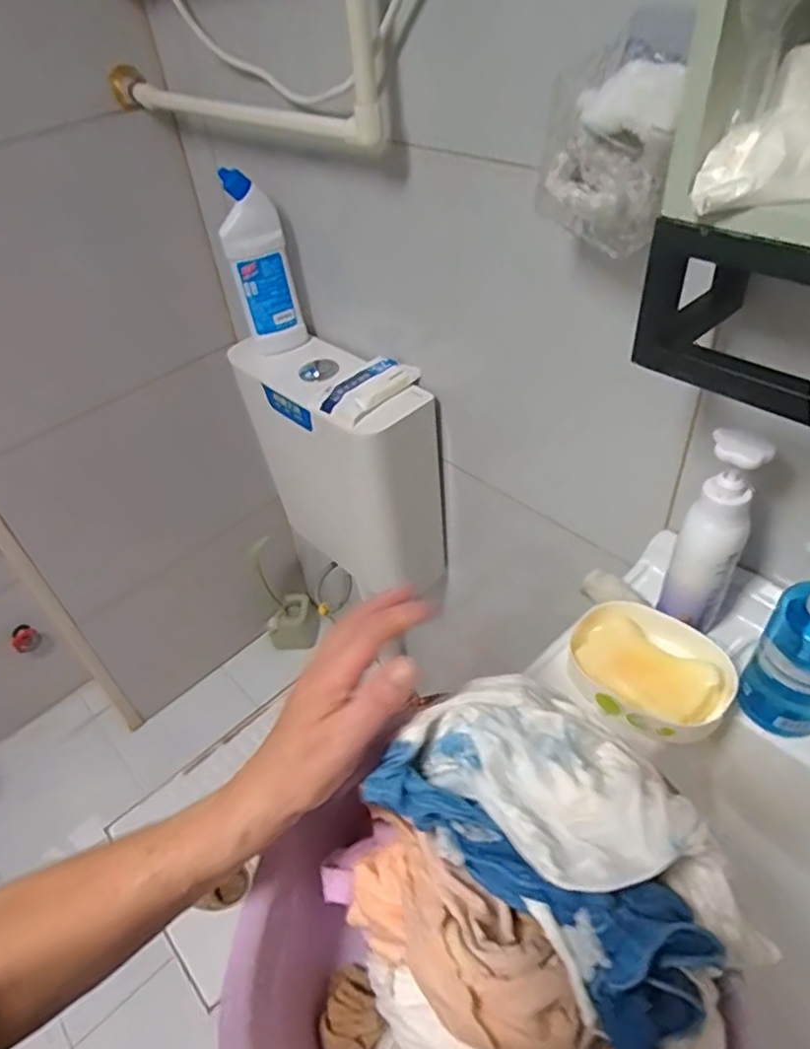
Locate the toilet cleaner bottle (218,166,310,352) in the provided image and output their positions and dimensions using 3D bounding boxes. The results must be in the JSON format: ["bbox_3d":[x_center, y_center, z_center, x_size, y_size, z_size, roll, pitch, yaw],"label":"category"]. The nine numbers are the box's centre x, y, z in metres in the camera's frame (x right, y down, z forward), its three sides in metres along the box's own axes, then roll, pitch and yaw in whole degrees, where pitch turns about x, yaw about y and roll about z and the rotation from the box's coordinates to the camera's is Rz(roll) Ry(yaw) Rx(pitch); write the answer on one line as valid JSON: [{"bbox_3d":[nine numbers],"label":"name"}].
[{"bbox_3d":[-0.203,-0.359,0.935,0.088,0.247,0.043,-8,44,-1],"label":"toilet cleaner bottle"}]

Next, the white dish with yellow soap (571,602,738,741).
[{"bbox_3d":[0.217,0.127,0.581,0.136,0.030,0.117,25,52,28],"label":"white dish with yellow soap"}]

